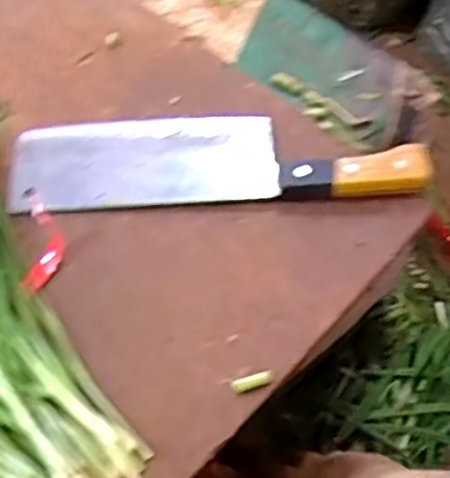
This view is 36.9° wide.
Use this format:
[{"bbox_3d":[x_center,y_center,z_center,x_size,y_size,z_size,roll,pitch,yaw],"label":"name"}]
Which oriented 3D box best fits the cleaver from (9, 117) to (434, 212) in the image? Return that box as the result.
[{"bbox_3d":[-0.006,-0.057,0.450,0.268,0.017,0.071,-2,61,0],"label":"cleaver"}]

